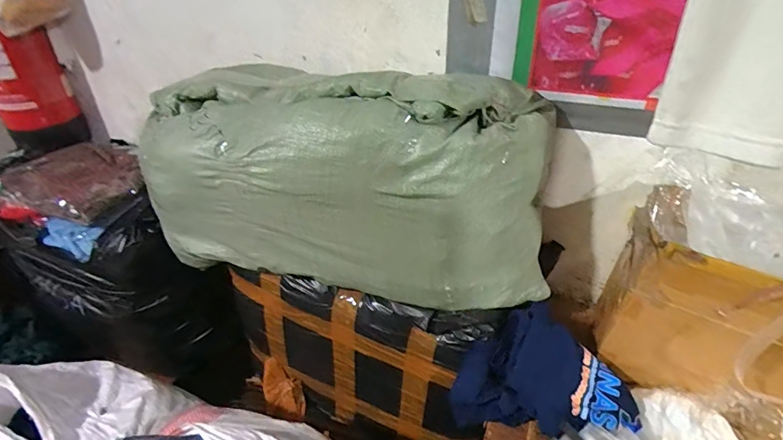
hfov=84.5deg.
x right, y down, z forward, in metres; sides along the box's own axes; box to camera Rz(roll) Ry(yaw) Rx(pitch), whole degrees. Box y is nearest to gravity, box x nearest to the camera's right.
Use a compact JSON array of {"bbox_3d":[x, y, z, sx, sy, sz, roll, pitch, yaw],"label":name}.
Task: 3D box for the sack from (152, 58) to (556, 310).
[{"bbox_3d":[-0.082,-0.065,0.682,0.660,0.304,0.215,7,36,12],"label":"sack"}]

